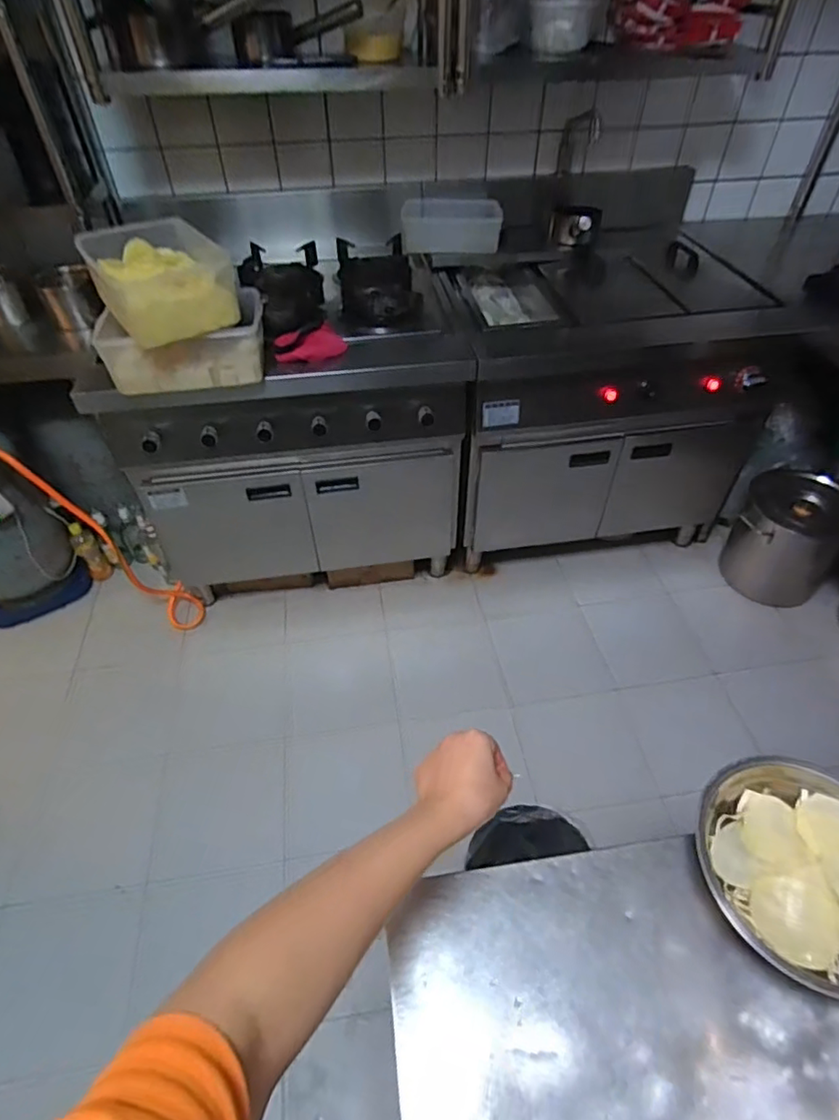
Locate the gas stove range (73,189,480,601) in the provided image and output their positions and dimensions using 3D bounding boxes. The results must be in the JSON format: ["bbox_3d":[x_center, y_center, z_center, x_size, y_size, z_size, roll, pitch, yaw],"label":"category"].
[{"bbox_3d":[-0.382,-0.451,1.704,0.885,0.768,0.826,-10,47,-8],"label":"gas stove range"}]

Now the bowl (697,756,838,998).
[{"bbox_3d":[0.355,0.287,0.537,0.177,0.074,0.194,-27,51,-22],"label":"bowl"}]

